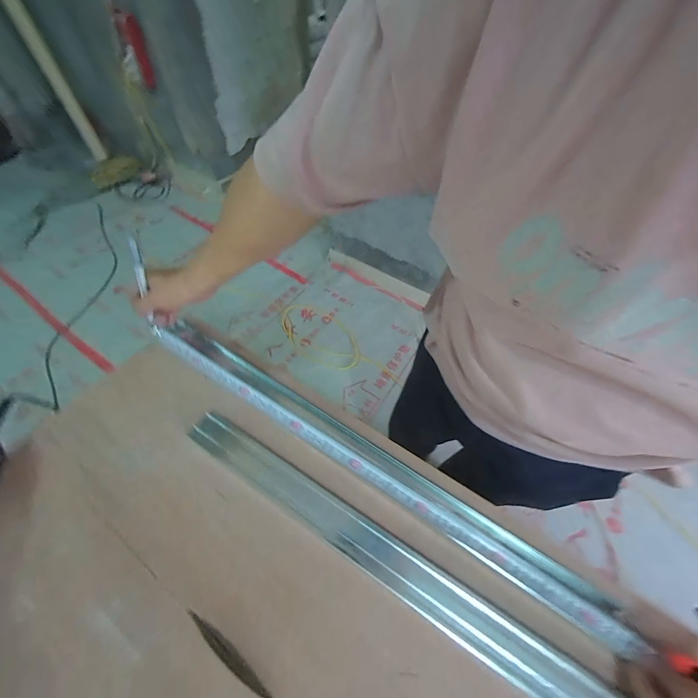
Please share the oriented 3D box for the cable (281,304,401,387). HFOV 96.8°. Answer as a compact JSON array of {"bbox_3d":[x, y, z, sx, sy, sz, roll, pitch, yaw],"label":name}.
[{"bbox_3d":[-0.085,0.001,1.518,0.280,0.031,0.681,-34,68,-23],"label":"cable"}]

